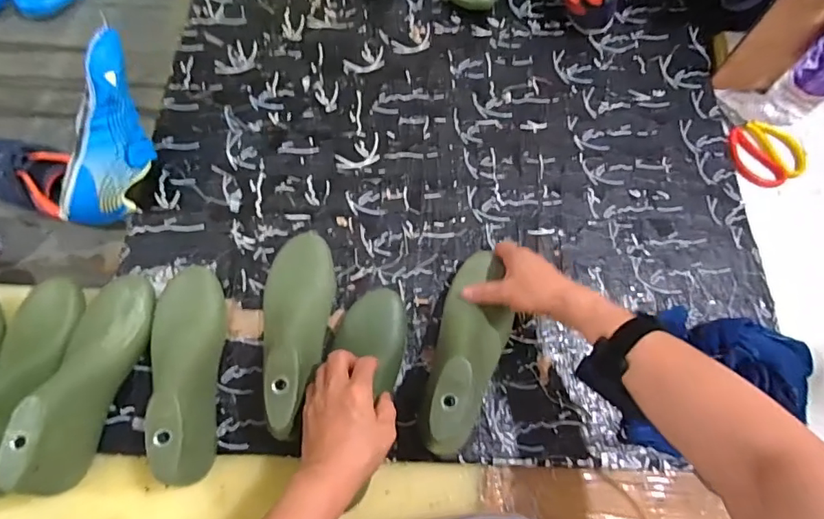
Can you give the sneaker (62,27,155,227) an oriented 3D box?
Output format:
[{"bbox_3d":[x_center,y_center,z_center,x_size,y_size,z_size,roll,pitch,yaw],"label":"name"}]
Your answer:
[{"bbox_3d":[-0.357,-0.150,0.579,0.075,0.073,0.213,6,99,1],"label":"sneaker"}]

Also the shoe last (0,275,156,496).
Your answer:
[{"bbox_3d":[-0.334,0.111,0.489,0.076,0.074,0.217,11,70,3],"label":"shoe last"}]

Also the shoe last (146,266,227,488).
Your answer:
[{"bbox_3d":[-0.234,0.114,0.508,0.075,0.080,0.221,-10,57,-5],"label":"shoe last"}]

